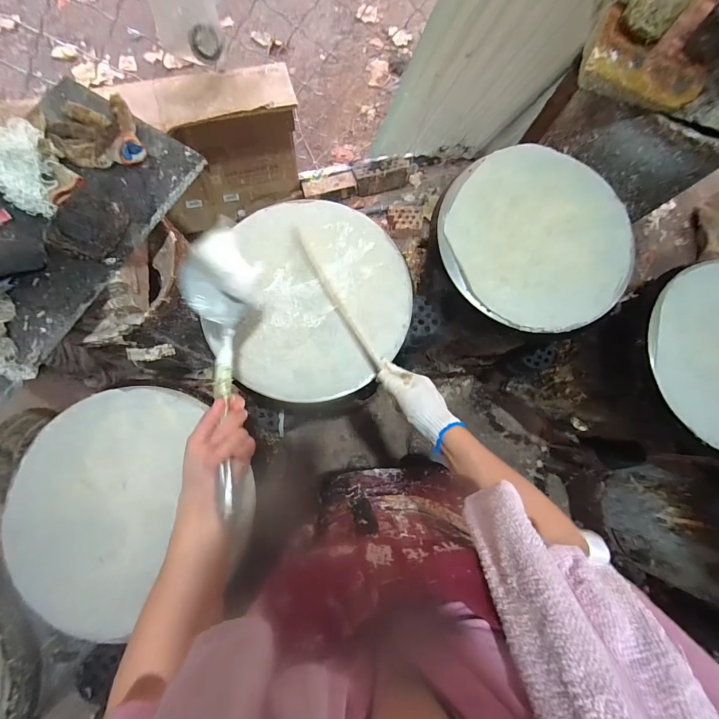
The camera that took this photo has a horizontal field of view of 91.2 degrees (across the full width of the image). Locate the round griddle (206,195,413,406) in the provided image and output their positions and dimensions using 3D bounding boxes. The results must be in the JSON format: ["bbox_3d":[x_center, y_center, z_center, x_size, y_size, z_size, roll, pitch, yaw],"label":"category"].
[{"bbox_3d":[-0.080,-0.110,0.650,0.342,0.025,0.374,0,81,-3],"label":"round griddle"}]

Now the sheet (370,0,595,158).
[{"bbox_3d":[0.382,-0.853,1.136,0.549,0.849,0.062,-9,97,-8],"label":"sheet"}]

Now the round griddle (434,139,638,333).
[{"bbox_3d":[0.352,-0.241,0.692,0.370,0.025,0.366,0,81,-3],"label":"round griddle"}]

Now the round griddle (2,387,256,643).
[{"bbox_3d":[-0.391,0.239,0.569,0.380,0.042,0.334,-32,83,-7],"label":"round griddle"}]

